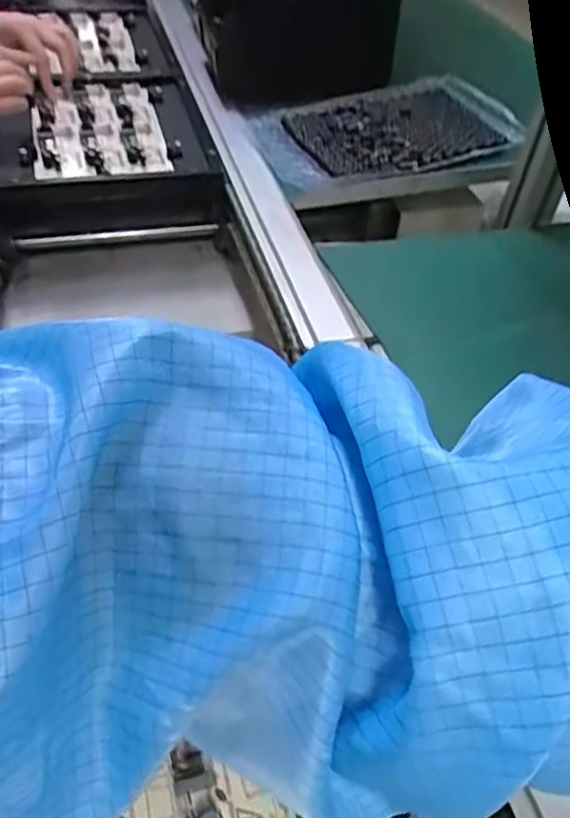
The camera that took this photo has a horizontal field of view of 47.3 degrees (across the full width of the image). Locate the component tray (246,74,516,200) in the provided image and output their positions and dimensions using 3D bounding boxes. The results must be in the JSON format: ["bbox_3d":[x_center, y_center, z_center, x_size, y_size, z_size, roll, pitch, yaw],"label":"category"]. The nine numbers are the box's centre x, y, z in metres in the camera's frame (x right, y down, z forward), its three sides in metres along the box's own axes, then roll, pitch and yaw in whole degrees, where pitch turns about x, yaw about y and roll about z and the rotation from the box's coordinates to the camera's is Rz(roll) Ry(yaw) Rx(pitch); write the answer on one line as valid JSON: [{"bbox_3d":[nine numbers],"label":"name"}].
[{"bbox_3d":[0.119,-0.322,0.765,0.303,0.032,0.204,-15,51,-17],"label":"component tray"}]

